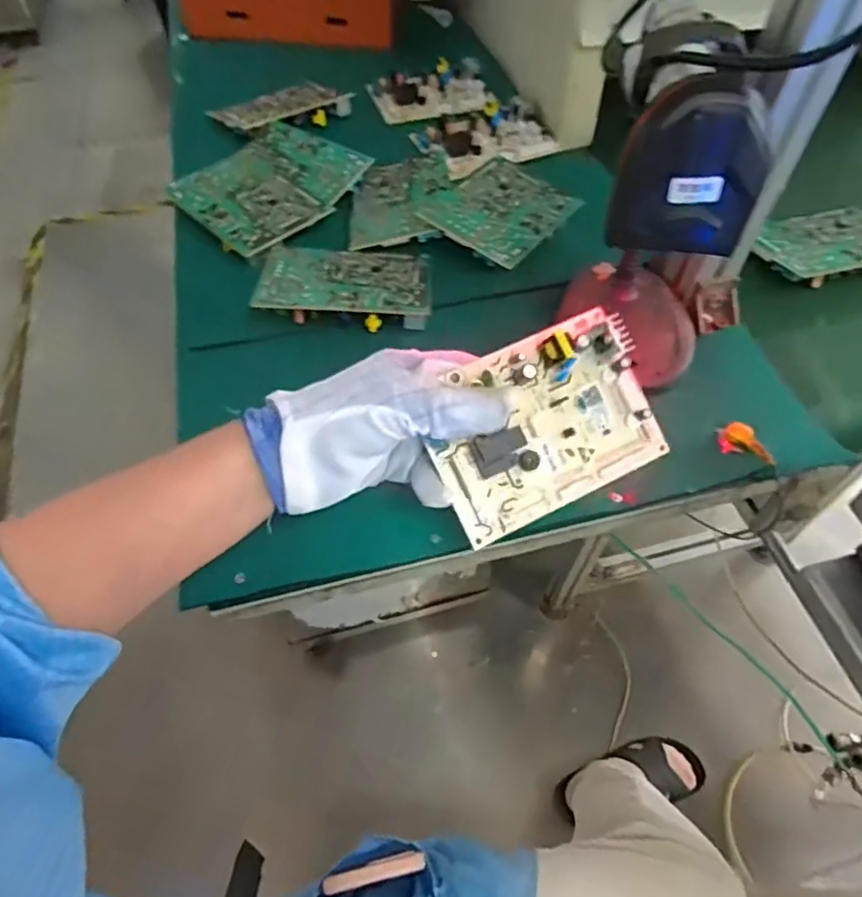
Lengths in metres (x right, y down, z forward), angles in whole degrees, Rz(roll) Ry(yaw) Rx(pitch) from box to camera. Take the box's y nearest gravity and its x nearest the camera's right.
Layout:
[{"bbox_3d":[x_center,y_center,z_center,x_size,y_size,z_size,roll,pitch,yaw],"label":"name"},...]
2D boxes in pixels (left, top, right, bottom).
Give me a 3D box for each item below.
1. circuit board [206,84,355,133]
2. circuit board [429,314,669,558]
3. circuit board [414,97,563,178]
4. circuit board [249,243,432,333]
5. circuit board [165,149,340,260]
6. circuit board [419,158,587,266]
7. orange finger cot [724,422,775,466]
[{"bbox_3d":[-0.166,-0.384,0.694,0.133,0.020,0.081,-36,62,-21],"label":"circuit board"},{"bbox_3d":[0.068,-0.016,0.359,0.137,0.020,0.098,-25,88,-14],"label":"circuit board"},{"bbox_3d":[0.061,-0.340,0.670,0.136,0.023,0.094,-21,57,-13],"label":"circuit board"},{"bbox_3d":[-0.070,-0.144,0.516,0.137,0.026,0.091,0,55,1],"label":"circuit board"},{"bbox_3d":[-0.176,-0.234,0.575,0.135,0.017,0.104,38,64,24],"label":"circuit board"},{"bbox_3d":[0.066,-0.219,0.556,0.096,0.027,0.133,31,61,20],"label":"circuit board"},{"bbox_3d":[0.223,-0.003,0.427,0.013,0.014,0.040,-27,59,-16],"label":"orange finger cot"}]

